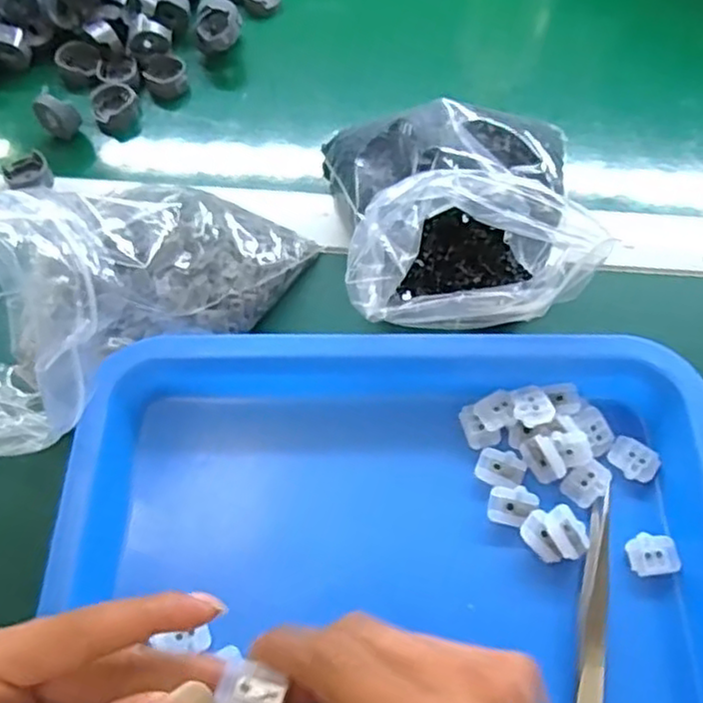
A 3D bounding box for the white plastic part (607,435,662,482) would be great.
[{"bbox_3d":[0.131,0.050,0.323,0.021,0.004,0.017,37,69,18],"label":"white plastic part"}]

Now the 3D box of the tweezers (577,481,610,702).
[{"bbox_3d":[0.099,0.114,0.284,0.012,0.014,0.118,11,64,6],"label":"tweezers"}]

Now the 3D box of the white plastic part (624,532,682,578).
[{"bbox_3d":[0.132,0.089,0.304,0.021,0.005,0.018,-9,63,-4],"label":"white plastic part"}]

